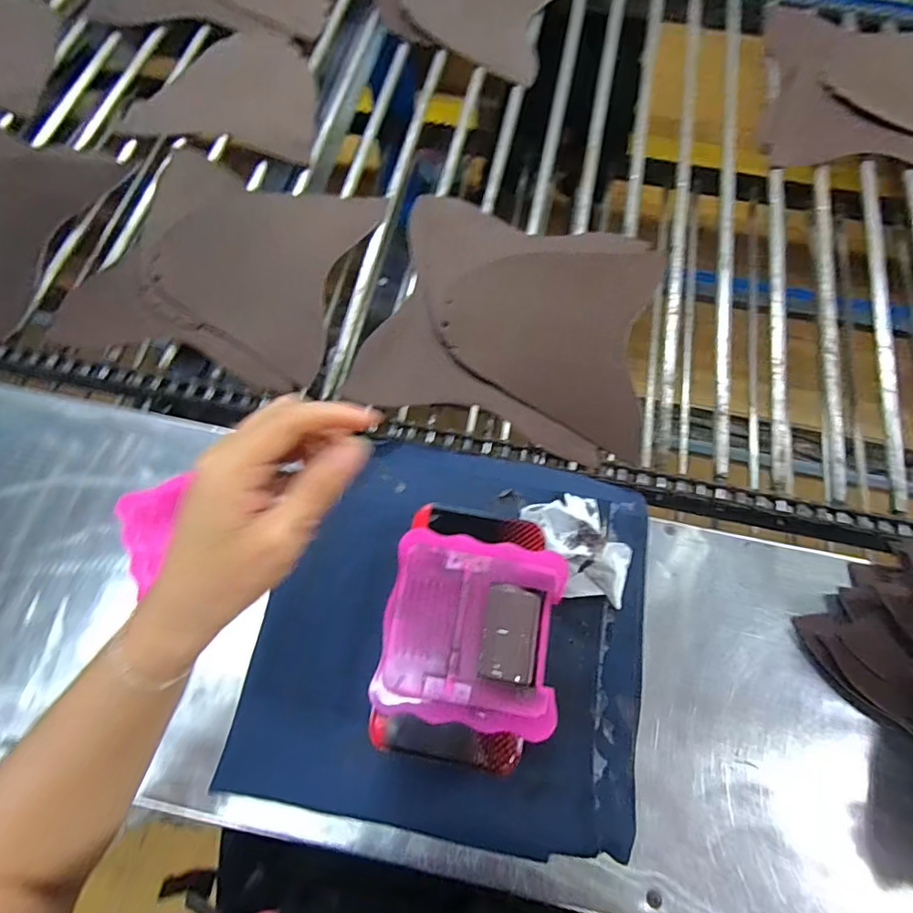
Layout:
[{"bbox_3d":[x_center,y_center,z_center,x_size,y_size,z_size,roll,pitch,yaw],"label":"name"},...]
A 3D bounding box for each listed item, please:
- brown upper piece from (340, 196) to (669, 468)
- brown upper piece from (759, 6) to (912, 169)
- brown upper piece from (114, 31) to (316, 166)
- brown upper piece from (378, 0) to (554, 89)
[{"bbox_3d":[0.065,-0.150,0.559,0.287,0.029,0.272,15,69,5],"label":"brown upper piece"},{"bbox_3d":[0.578,-0.500,0.717,0.299,0.010,0.321,13,69,4],"label":"brown upper piece"},{"bbox_3d":[-0.301,-0.493,0.702,0.235,0.017,0.194,8,74,0],"label":"brown upper piece"},{"bbox_3d":[0.000,-0.662,0.761,0.282,0.014,0.237,16,69,5],"label":"brown upper piece"}]

